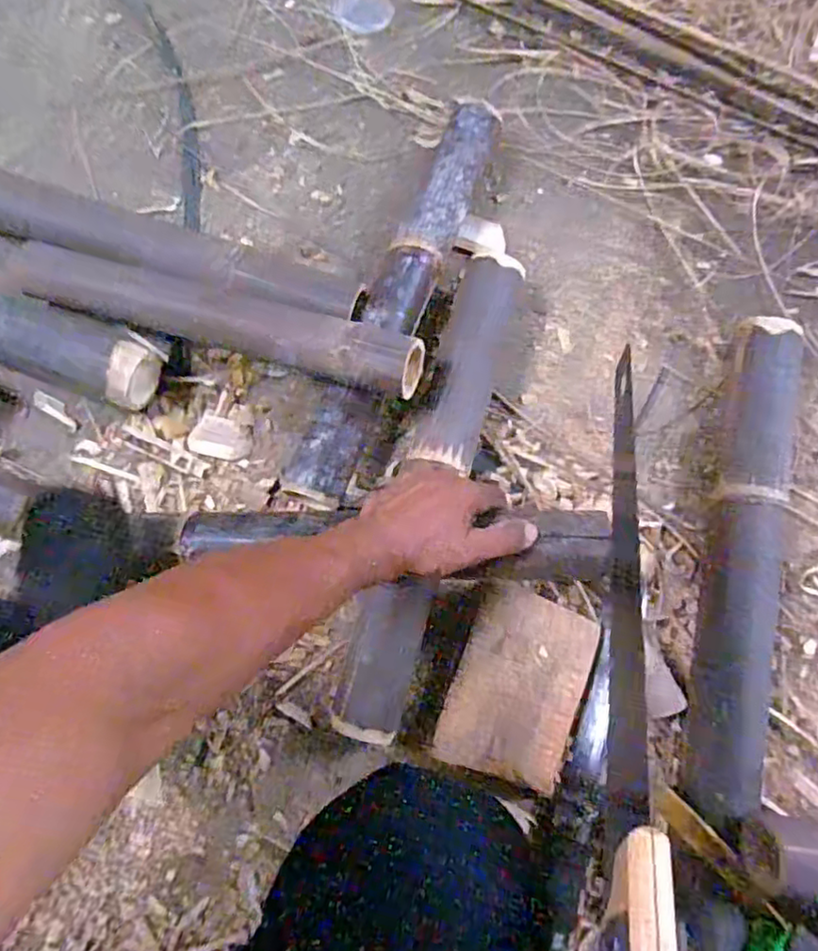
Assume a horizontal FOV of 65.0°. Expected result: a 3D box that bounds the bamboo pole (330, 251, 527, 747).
[{"bbox_3d":[0.022,0.011,0.632,0.068,0.069,0.489,16,76,2],"label":"bamboo pole"}]

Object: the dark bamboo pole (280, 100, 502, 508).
[{"bbox_3d":[-0.009,-0.189,0.679,0.069,0.062,0.473,21,76,4],"label":"dark bamboo pole"}]

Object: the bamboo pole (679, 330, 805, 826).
[{"bbox_3d":[0.332,0.066,0.635,0.071,0.063,0.515,11,76,1],"label":"bamboo pole"}]

